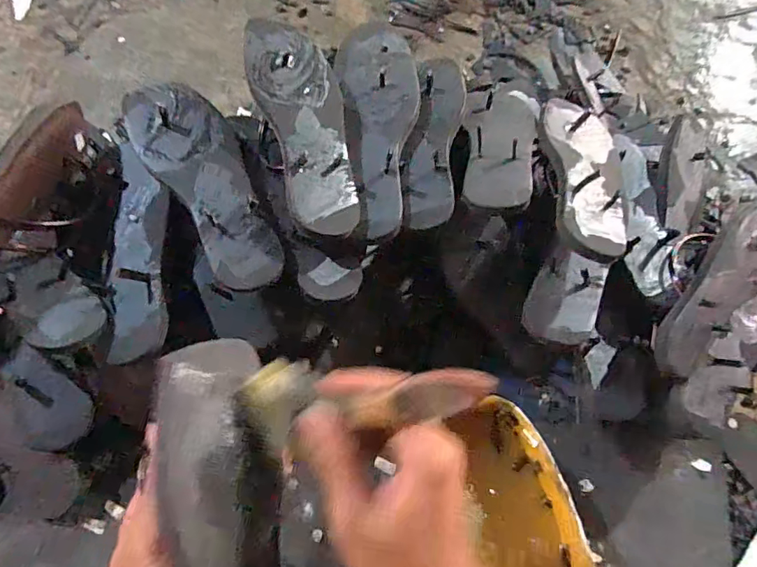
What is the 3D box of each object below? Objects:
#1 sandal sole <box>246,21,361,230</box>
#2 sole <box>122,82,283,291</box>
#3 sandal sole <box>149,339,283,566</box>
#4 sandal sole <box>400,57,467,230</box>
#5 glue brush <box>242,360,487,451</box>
[{"bbox_3d":[-0.071,-0.158,0.468,0.083,0.011,0.235,-9,73,-25],"label":"sandal sole"},{"bbox_3d":[-0.161,-0.097,0.454,0.082,0.029,0.229,-27,72,-13],"label":"sole"},{"bbox_3d":[-0.083,0.151,0.276,0.070,0.020,0.233,1,77,-47],"label":"sandal sole"},{"bbox_3d":[0.058,-0.156,0.520,0.056,0.018,0.217,10,68,1],"label":"sandal sole"},{"bbox_3d":[-0.015,0.068,0.269,0.142,0.021,0.048,-4,64,30],"label":"glue brush"}]

